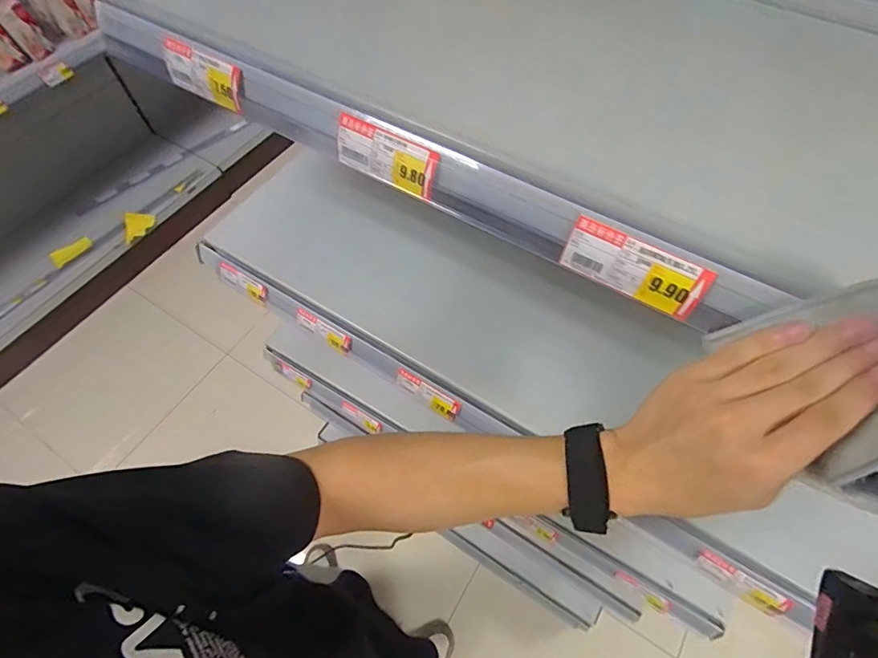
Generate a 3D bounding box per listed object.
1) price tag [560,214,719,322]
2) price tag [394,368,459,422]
[{"bbox_3d":[0.127,-0.039,0.298,0.088,0.038,0.004,29,42,14],"label":"price tag"},{"bbox_3d":[-0.015,0.082,0.568,0.088,0.008,0.027,31,108,12],"label":"price tag"}]

